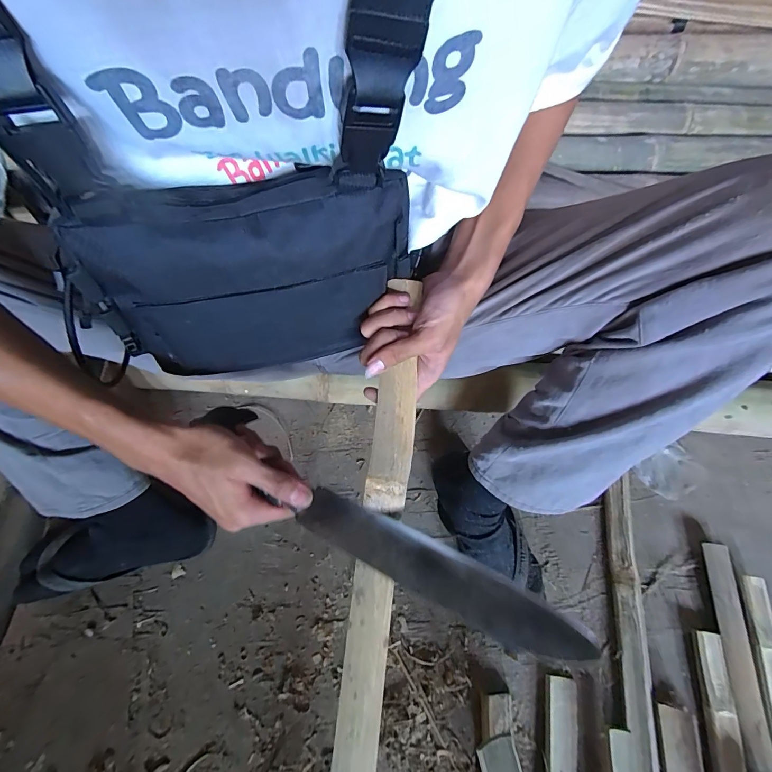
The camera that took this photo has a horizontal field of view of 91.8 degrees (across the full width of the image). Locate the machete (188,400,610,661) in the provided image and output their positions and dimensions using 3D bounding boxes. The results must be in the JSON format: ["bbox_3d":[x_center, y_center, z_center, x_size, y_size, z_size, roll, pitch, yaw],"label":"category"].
[{"bbox_3d":[-0.019,0.106,0.294,0.336,0.020,0.050,25,68,19],"label":"machete"}]

